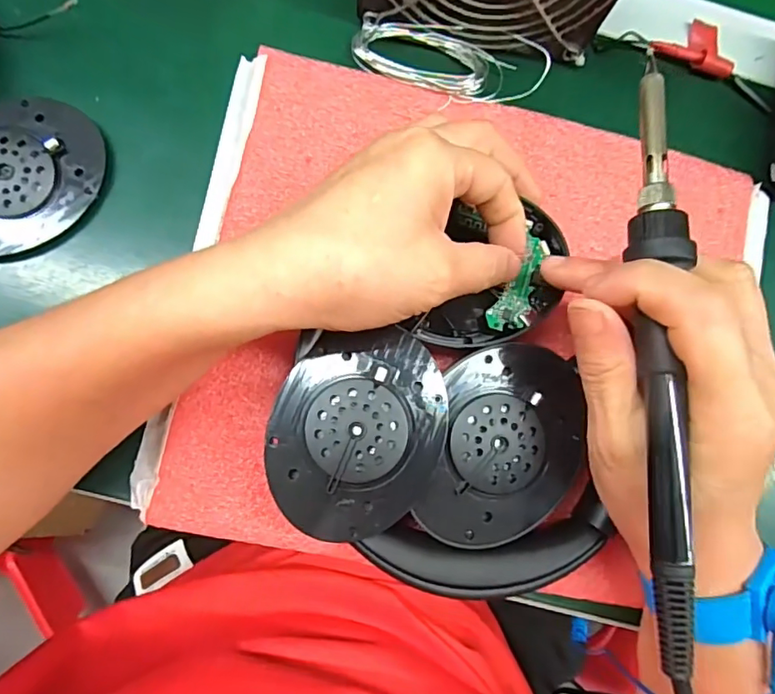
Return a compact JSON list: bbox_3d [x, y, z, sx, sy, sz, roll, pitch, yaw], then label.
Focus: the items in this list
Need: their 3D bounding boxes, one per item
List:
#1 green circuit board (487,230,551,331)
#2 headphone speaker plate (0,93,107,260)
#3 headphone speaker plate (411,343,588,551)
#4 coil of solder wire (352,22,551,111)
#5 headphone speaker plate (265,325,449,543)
[{"bbox_3d":[0.061,-0.029,0.247,0.017,0.004,0.047,25,81,-2],"label":"green circuit board"},{"bbox_3d":[-0.176,-0.080,0.251,0.074,0.008,0.079,1,84,-5],"label":"headphone speaker plate"},{"bbox_3d":[0.050,0.042,0.227,0.068,0.009,0.083,3,84,-5],"label":"headphone speaker plate"},{"bbox_3d":[0.032,-0.145,0.272,0.097,0.009,0.037,9,83,-5],"label":"coil of solder wire"},{"bbox_3d":[-0.012,0.034,0.219,0.067,0.006,0.083,20,82,-3],"label":"headphone speaker plate"}]

